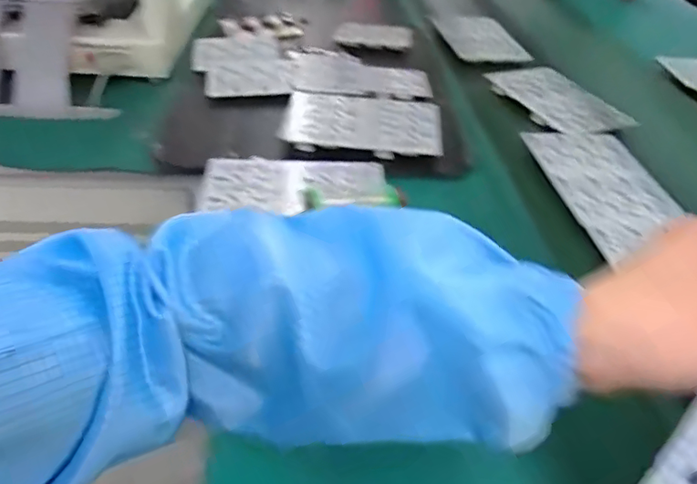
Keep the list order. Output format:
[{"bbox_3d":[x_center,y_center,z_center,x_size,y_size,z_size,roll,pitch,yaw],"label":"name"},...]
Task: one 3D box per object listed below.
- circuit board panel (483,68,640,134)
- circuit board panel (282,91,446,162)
[{"bbox_3d":[0.335,-0.228,0.841,0.125,0.011,0.218,-12,44,-18],"label":"circuit board panel"},{"bbox_3d":[0.019,-0.169,0.740,0.216,0.014,0.156,3,41,2],"label":"circuit board panel"}]

